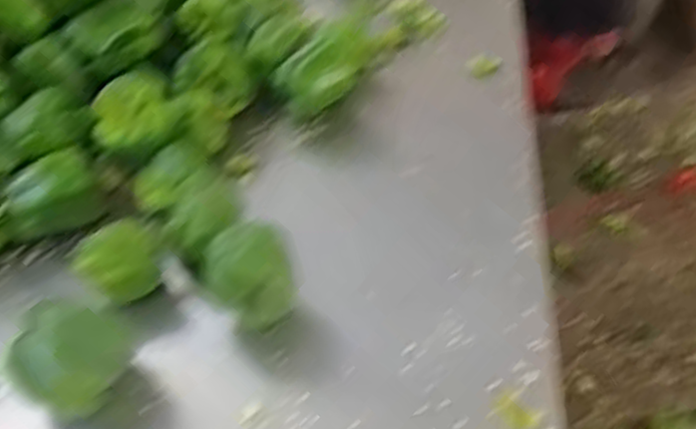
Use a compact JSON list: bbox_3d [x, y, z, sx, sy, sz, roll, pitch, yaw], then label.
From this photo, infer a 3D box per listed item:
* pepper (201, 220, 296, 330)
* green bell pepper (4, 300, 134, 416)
[{"bbox_3d":[-0.092,0.054,0.748,0.084,0.065,0.069,-8,41,3],"label":"pepper"},{"bbox_3d":[-0.250,0.122,0.693,0.081,0.071,0.080,-7,41,6],"label":"green bell pepper"}]

